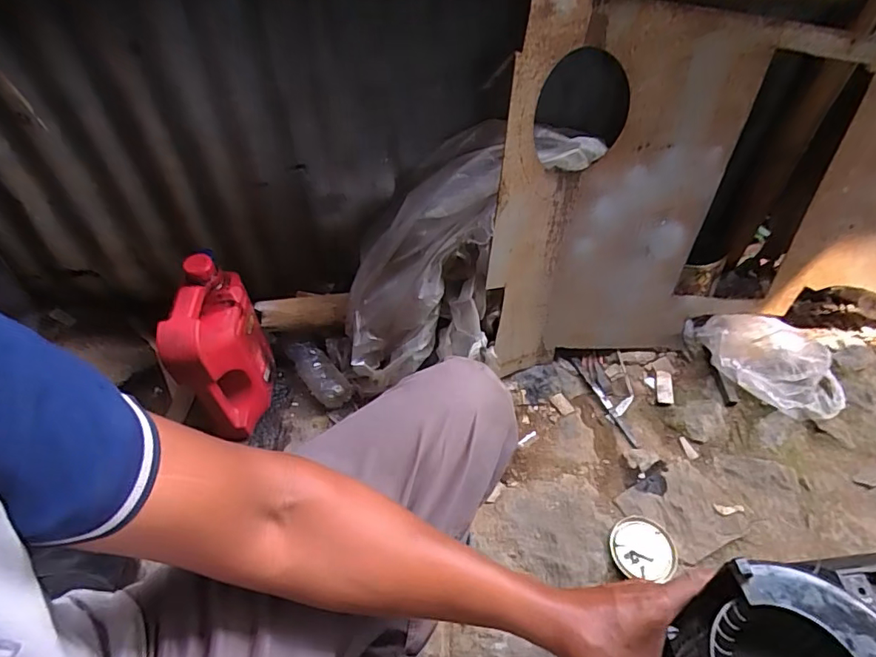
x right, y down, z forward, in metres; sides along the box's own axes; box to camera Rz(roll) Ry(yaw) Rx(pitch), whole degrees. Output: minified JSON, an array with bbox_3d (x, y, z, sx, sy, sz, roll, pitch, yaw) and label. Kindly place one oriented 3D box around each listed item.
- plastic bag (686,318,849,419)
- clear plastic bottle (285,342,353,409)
[{"bbox_3d":[0.694,0.051,1.064,0.178,0.104,0.321,-37,60,-26],"label":"plastic bag"},{"bbox_3d":[-0.242,0.091,1.030,0.067,0.069,0.162,-35,59,-25],"label":"clear plastic bottle"}]

